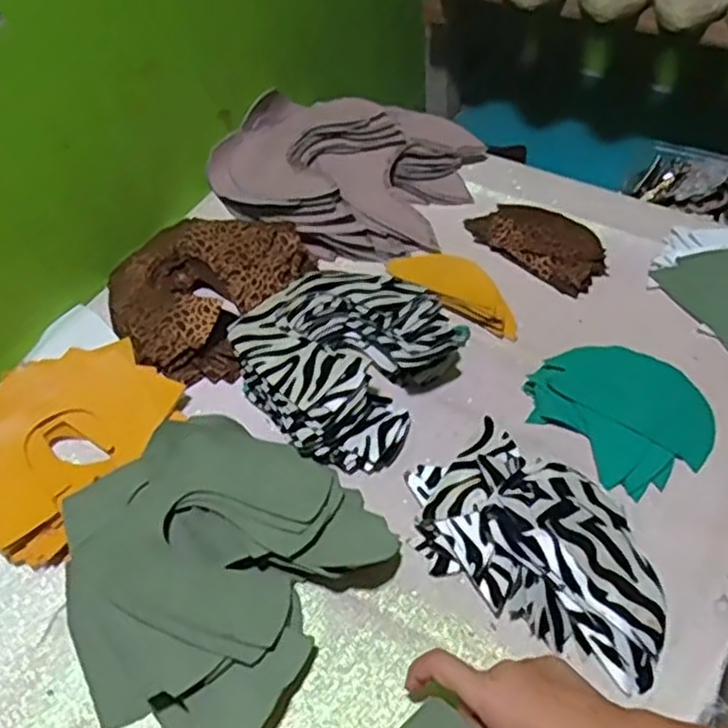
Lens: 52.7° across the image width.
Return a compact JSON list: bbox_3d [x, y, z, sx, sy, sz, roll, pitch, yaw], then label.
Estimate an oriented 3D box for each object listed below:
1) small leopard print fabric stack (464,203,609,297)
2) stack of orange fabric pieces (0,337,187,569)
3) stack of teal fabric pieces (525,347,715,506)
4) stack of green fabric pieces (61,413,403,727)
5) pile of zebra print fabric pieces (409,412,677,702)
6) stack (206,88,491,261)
[{"bbox_3d":[0.180,-0.127,0.740,0.137,0.020,0.083,34,60,27],"label":"small leopard print fabric stack"},{"bbox_3d":[-0.251,0.061,0.614,0.147,0.034,0.187,24,56,22],"label":"stack of orange fabric pieces"},{"bbox_3d":[0.216,0.034,0.610,0.119,0.023,0.135,-28,54,-18],"label":"stack of teal fabric pieces"},{"bbox_3d":[-0.109,0.142,0.529,0.194,0.059,0.214,29,58,25],"label":"stack of green fabric pieces"},{"bbox_3d":[0.126,0.123,0.522,0.204,0.054,0.114,36,61,29],"label":"pile of zebra print fabric pieces"},{"bbox_3d":[-0.032,-0.213,0.785,0.270,0.056,0.193,19,55,19],"label":"stack"}]

